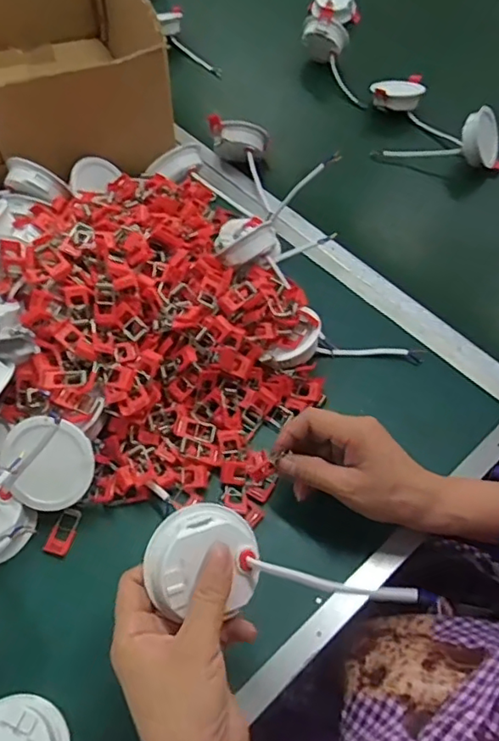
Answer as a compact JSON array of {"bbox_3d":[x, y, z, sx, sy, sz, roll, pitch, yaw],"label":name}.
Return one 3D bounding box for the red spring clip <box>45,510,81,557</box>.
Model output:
[{"bbox_3d":[-0.147,0.128,0.445,0.019,0.005,0.036,15,58,8],"label":"red spring clip"}]

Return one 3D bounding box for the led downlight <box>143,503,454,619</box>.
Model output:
[{"bbox_3d":[0.022,0.122,0.327,0.171,0.030,0.063,10,57,14],"label":"led downlight"}]

